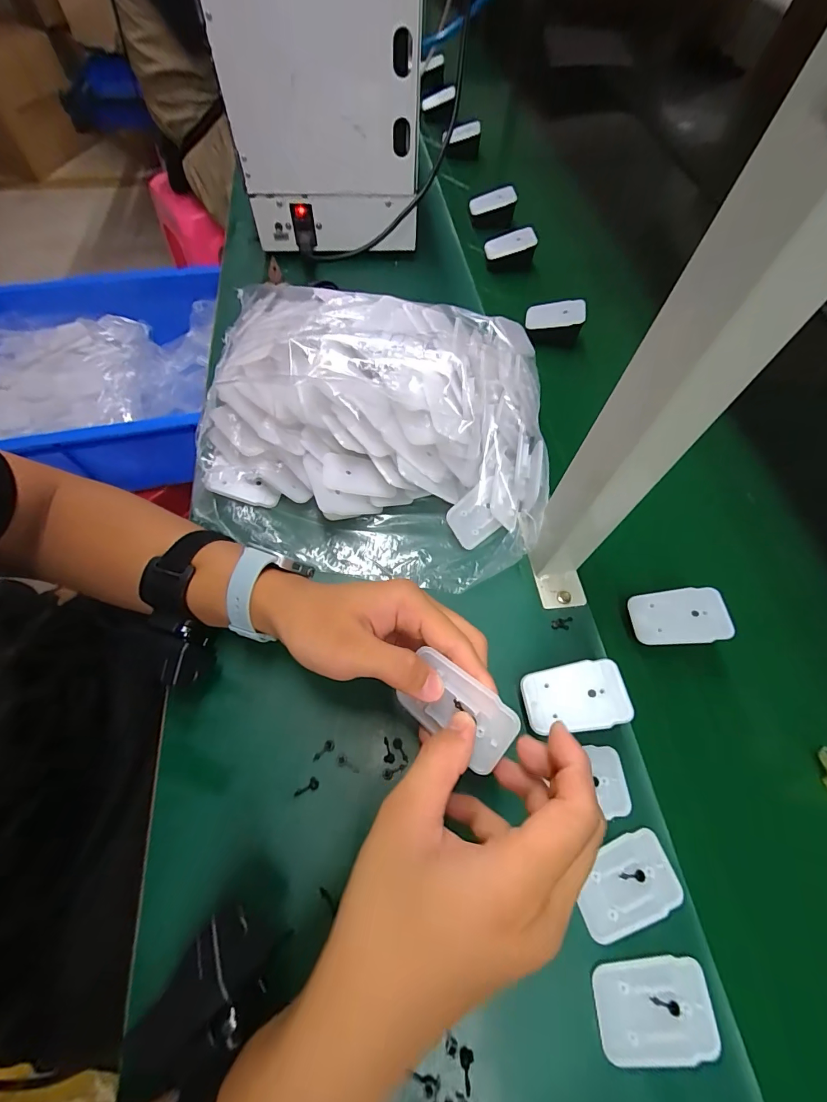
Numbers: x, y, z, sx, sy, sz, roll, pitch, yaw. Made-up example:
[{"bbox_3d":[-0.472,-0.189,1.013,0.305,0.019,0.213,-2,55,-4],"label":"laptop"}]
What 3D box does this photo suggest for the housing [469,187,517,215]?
[{"bbox_3d":[0.119,-0.524,0.625,0.070,0.024,0.016,6,59,29],"label":"housing"}]

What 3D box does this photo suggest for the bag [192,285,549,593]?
[{"bbox_3d":[-0.036,-0.122,0.383,0.324,0.100,0.264,11,62,3],"label":"bag"}]

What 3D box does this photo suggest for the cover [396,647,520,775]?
[{"bbox_3d":[0.023,0.088,0.230,0.064,0.004,0.042,36,105,20],"label":"cover"}]

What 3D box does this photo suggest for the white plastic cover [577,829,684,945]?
[{"bbox_3d":[0.136,0.213,0.267,0.067,0.004,0.043,-15,64,-11],"label":"white plastic cover"}]

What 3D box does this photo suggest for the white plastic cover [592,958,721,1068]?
[{"bbox_3d":[0.140,0.265,0.240,0.068,0.004,0.044,1,62,-2],"label":"white plastic cover"}]

